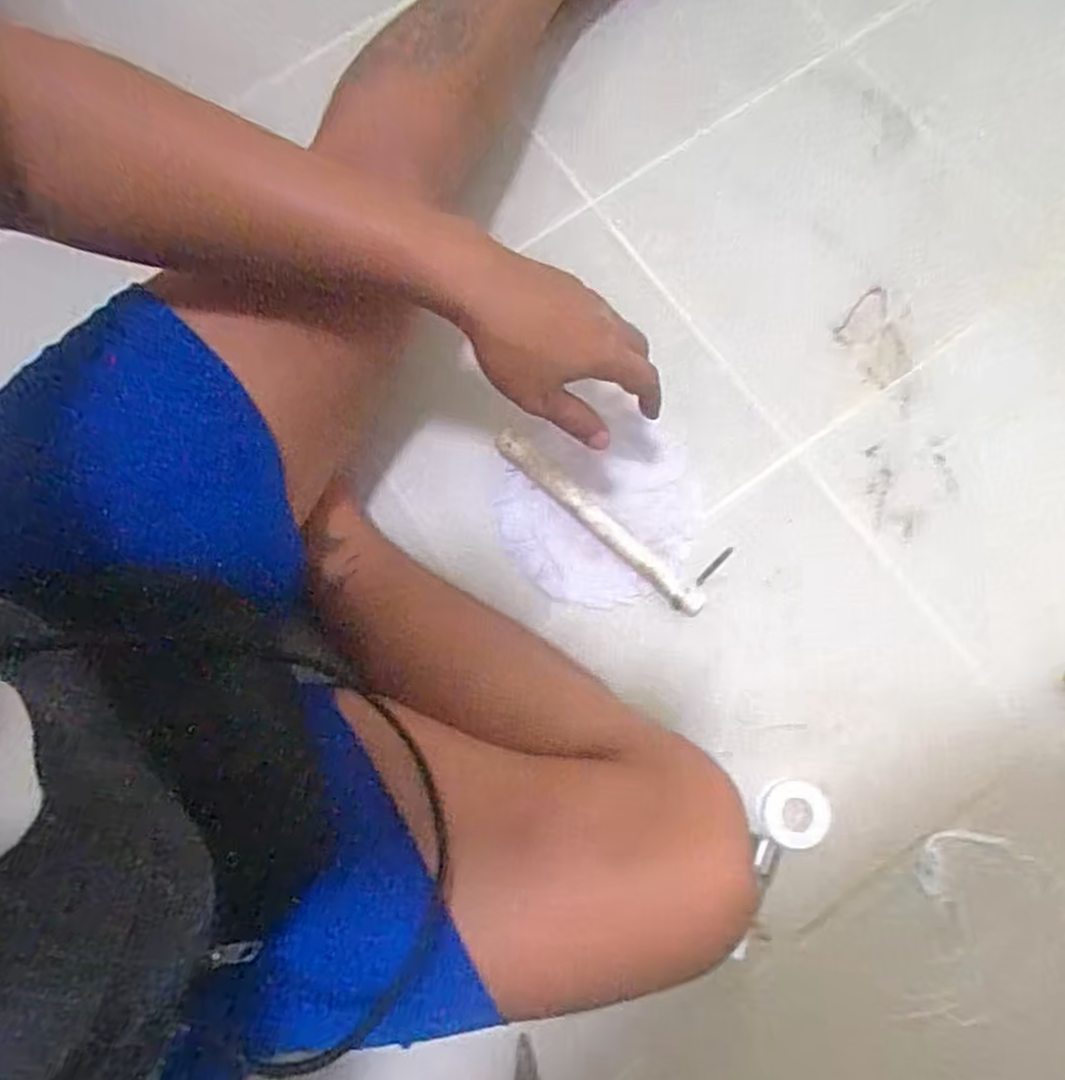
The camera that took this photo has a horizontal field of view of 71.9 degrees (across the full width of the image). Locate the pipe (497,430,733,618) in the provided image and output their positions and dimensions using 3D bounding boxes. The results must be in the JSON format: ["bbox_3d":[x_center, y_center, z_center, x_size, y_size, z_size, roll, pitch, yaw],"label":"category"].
[{"bbox_3d":[0.061,-0.023,0.610,0.215,0.020,0.058,36,80,7],"label":"pipe"}]

